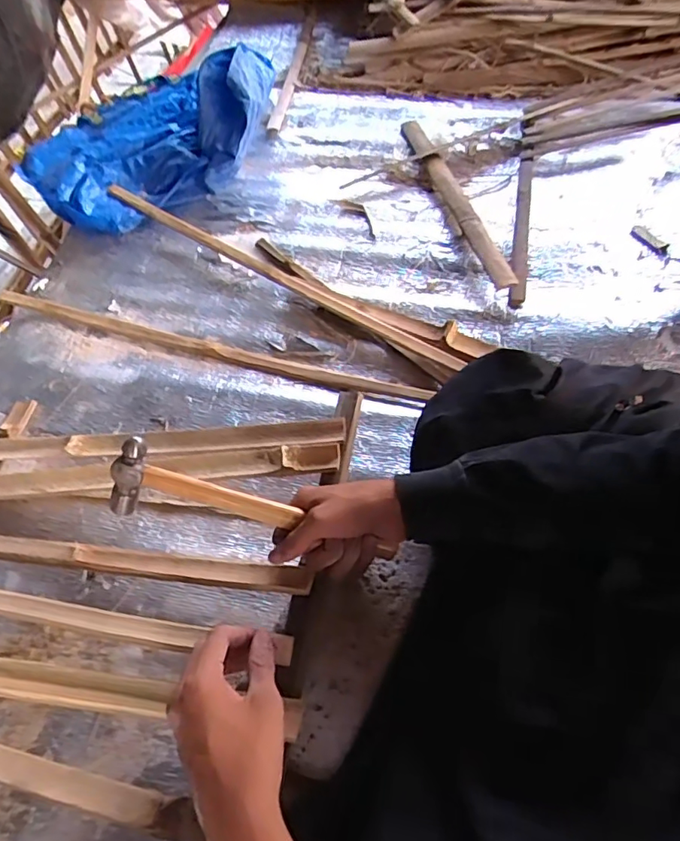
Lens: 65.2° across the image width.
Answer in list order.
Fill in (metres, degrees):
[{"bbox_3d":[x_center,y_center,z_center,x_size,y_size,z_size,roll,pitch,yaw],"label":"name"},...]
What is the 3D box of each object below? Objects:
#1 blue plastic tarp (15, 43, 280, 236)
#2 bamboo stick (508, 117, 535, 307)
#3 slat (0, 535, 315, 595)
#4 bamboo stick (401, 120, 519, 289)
[{"bbox_3d":[-0.391,-0.590,1.042,0.468,0.176,0.429,-27,60,-13],"label":"blue plastic tarp"},{"bbox_3d":[0.318,-0.377,0.917,0.027,0.030,0.479,8,58,9],"label":"bamboo stick"},{"bbox_3d":[-0.267,0.151,0.587,0.506,0.011,0.027,1,57,19],"label":"slat"},{"bbox_3d":[0.198,-0.398,0.934,0.041,0.030,0.488,-14,58,-5],"label":"bamboo stick"}]

